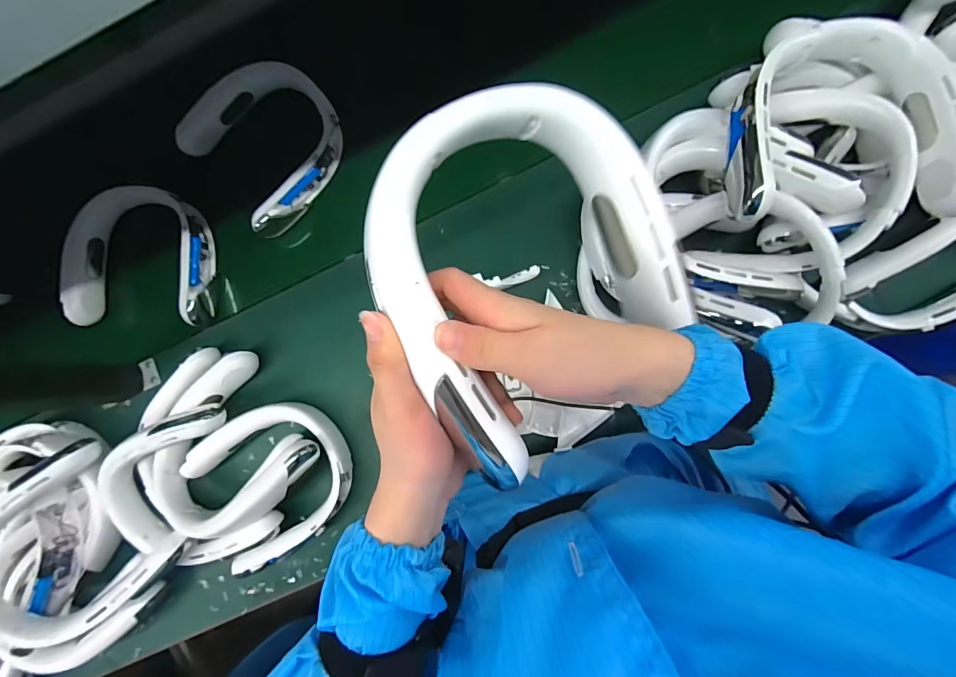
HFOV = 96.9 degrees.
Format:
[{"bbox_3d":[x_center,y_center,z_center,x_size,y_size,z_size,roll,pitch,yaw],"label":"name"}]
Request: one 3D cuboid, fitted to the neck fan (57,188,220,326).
[{"bbox_3d":[-0.486,-0.124,0.620,0.194,0.071,0.206,-1,88,4],"label":"neck fan"}]

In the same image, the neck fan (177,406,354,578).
[{"bbox_3d":[-0.276,0.187,0.568,0.191,0.041,0.182,-35,86,3],"label":"neck fan"}]

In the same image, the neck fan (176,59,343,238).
[{"bbox_3d":[-0.283,-0.270,0.587,0.189,0.040,0.209,-43,86,2],"label":"neck fan"}]

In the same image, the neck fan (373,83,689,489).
[{"bbox_3d":[0.025,-0.045,0.255,0.185,0.049,0.182,-38,101,-17],"label":"neck fan"}]

